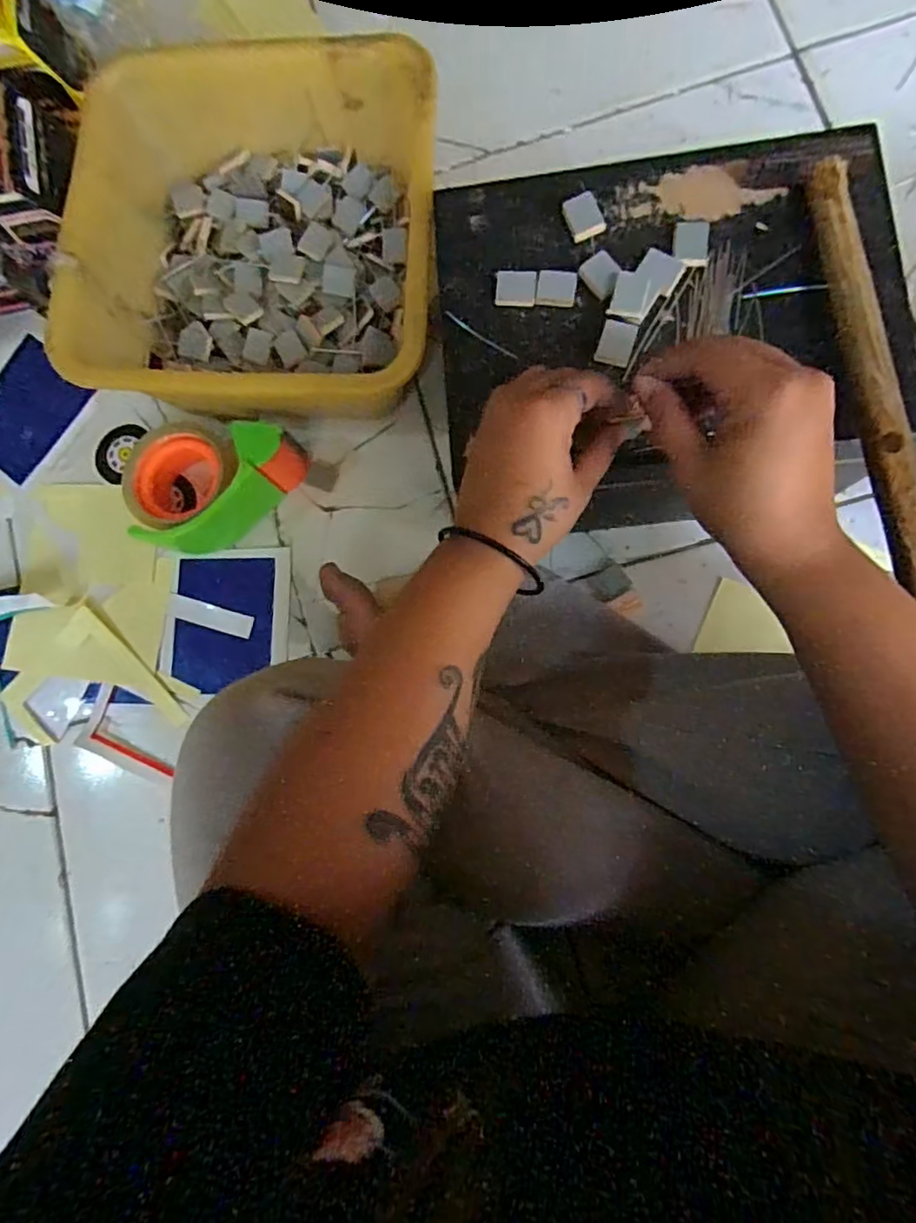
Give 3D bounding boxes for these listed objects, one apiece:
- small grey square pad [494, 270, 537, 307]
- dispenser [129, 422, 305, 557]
[{"bbox_3d":[0.036,-0.202,0.367,0.025,0.006,0.021,3,83,7],"label":"small grey square pad"},{"bbox_3d":[-0.200,-0.099,0.484,0.133,0.058,0.109,0,83,6],"label":"dispenser"}]

